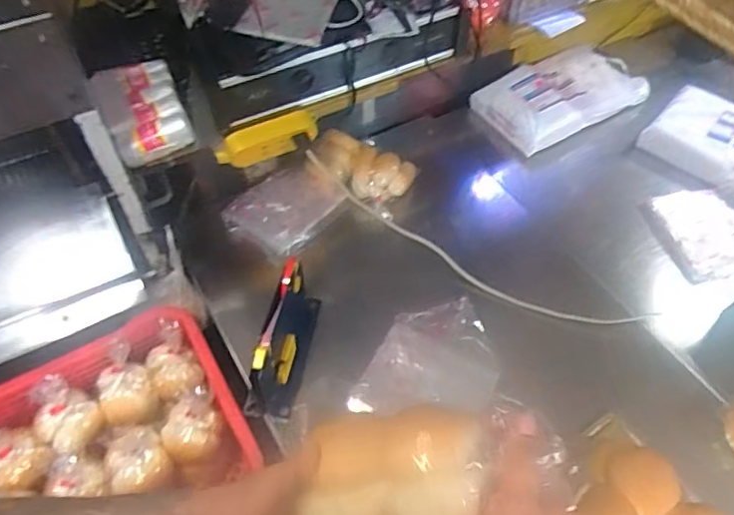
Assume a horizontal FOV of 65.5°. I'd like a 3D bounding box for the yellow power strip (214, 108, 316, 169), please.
[{"bbox_3d":[-0.166,-0.198,0.953,0.176,0.062,0.041,-19,56,-13],"label":"yellow power strip"}]

